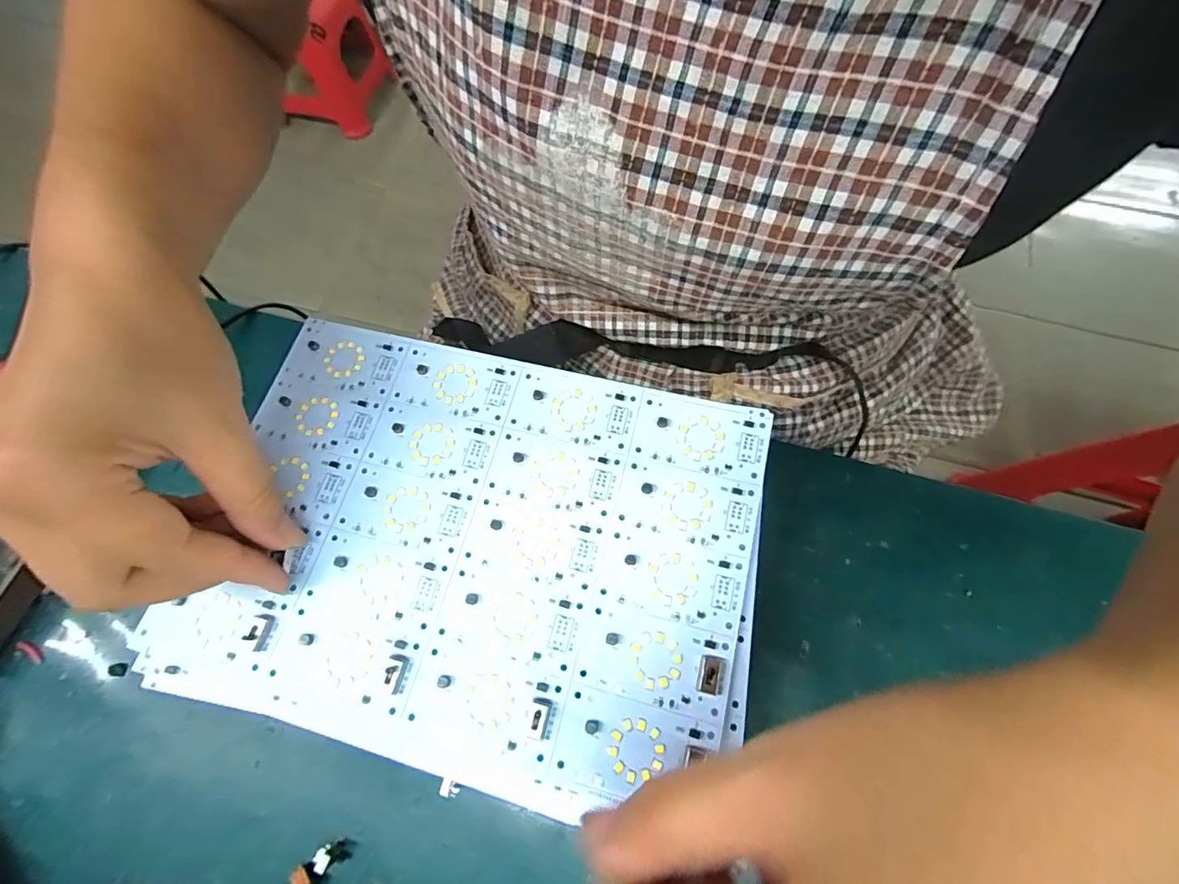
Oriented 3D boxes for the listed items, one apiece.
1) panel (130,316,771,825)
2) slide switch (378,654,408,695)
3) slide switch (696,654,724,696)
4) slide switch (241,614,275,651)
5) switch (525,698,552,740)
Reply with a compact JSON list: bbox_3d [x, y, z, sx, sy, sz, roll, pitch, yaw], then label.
[{"bbox_3d":[-0.049,0.042,0.216,0.232,0.007,0.173,13,70,6],"label":"panel"},{"bbox_3d":[-0.078,0.092,0.196,0.008,0.004,0.013,11,70,6],"label":"slide switch"},{"bbox_3d":[0.046,0.090,0.192,0.008,0.004,0.014,19,71,8],"label":"slide switch"},{"bbox_3d":[-0.134,0.077,0.202,0.007,0.006,0.013,4,70,3],"label":"slide switch"},{"bbox_3d":[-0.020,0.106,0.189,0.007,0.004,0.014,15,70,7],"label":"switch"}]

